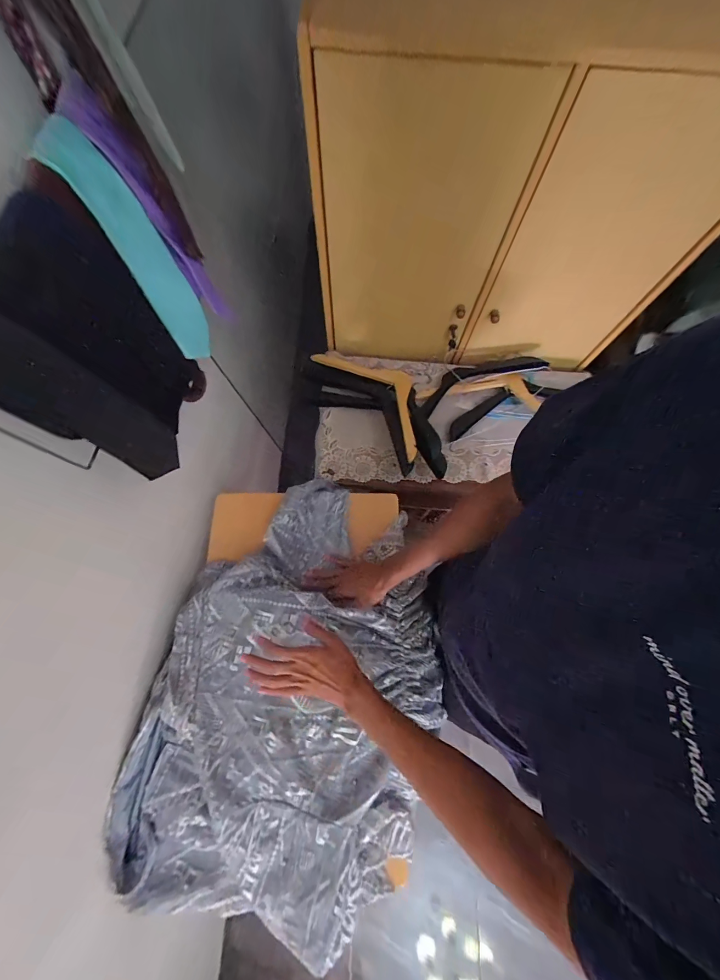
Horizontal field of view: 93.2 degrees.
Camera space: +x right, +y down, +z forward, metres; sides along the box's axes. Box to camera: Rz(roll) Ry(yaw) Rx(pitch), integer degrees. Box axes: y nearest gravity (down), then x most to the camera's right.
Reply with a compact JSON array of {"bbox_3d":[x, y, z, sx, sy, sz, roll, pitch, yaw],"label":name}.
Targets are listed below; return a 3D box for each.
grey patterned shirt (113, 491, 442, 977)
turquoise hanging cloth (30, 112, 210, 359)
[{"bbox_3d":[-0.099,0.307,0.590,0.456,0.098,0.664,9,74,1],"label":"grey patterned shirt"},{"bbox_3d":[-0.257,-0.276,0.424,0.017,0.268,0.077,16,70,9],"label":"turquoise hanging cloth"}]

